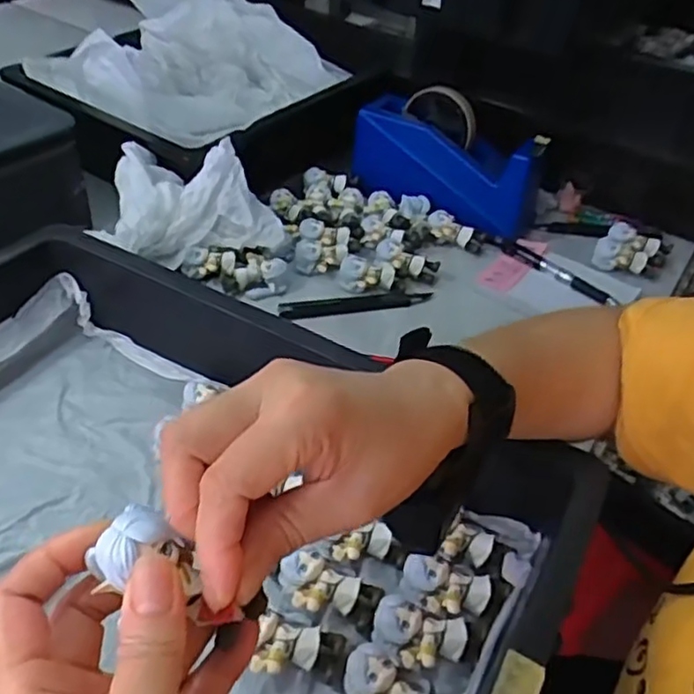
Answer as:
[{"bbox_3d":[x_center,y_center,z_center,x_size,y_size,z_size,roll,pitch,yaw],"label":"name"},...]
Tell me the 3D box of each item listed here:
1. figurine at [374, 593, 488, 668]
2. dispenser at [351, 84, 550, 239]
[{"bbox_3d":[0.046,0.163,0.369,0.062,0.023,0.033,9,42,4],"label":"figurine"},{"bbox_3d":[0.101,-0.198,0.703,0.203,0.138,0.070,22,45,18],"label":"dispenser"}]

